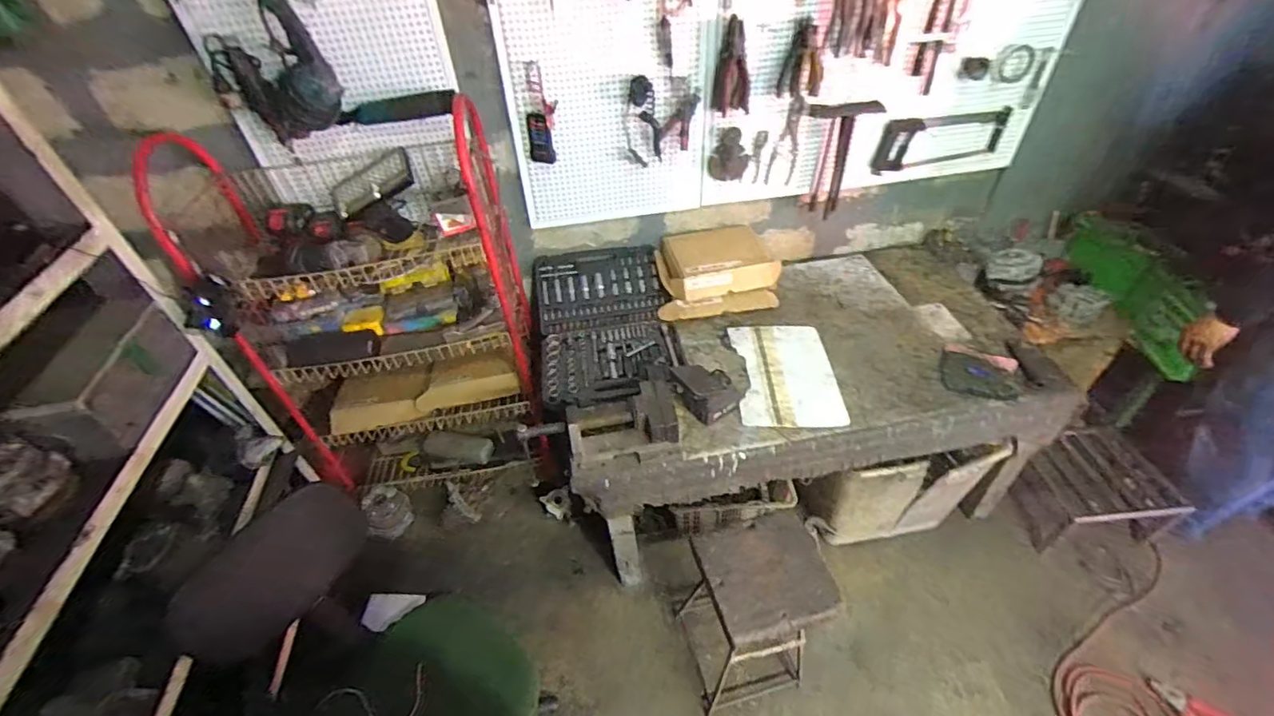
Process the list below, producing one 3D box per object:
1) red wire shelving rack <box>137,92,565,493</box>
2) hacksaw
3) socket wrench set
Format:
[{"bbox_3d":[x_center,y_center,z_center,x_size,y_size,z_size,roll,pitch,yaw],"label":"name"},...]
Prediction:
[{"bbox_3d":[-0.626,-0.071,1.432,0.624,0.983,0.346,-11,44,-7],"label":"red wire shelving rack"},{"bbox_3d":[0.894,-0.638,1.575,0.429,0.158,0.021,-10,48,-11],"label":"hacksaw"},{"bbox_3d":[-0.092,-0.107,1.485,0.358,0.098,0.558,-8,44,-4],"label":"socket wrench set"}]

